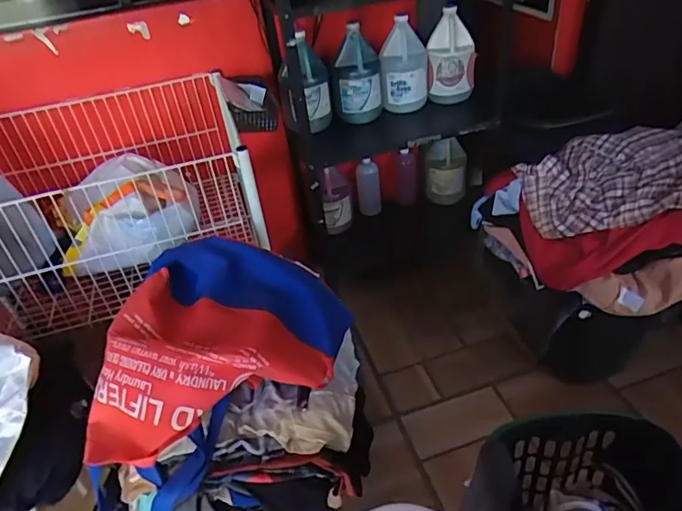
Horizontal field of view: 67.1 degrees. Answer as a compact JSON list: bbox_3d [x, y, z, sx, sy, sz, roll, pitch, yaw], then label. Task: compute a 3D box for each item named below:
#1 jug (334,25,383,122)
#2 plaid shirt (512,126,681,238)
[{"bbox_3d":[0.050,-0.558,1.560,0.132,0.273,0.139,-5,37,3],"label":"jug"},{"bbox_3d":[0.692,-0.185,1.239,0.481,0.137,0.234,-8,37,-1],"label":"plaid shirt"}]

